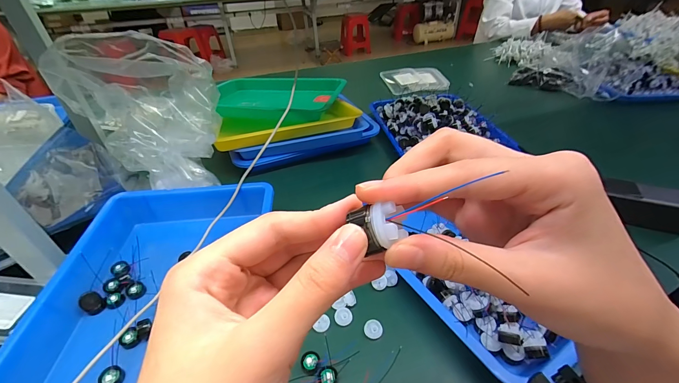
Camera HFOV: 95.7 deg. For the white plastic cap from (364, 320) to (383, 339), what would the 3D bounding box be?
[{"bbox_3d":[0.040,0.162,0.363,0.020,0.004,0.021,-2,39,1],"label":"white plastic cap"}]

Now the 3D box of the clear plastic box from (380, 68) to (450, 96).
[{"bbox_3d":[0.243,-0.361,1.004,0.191,0.033,0.160,-3,39,-1],"label":"clear plastic box"}]

